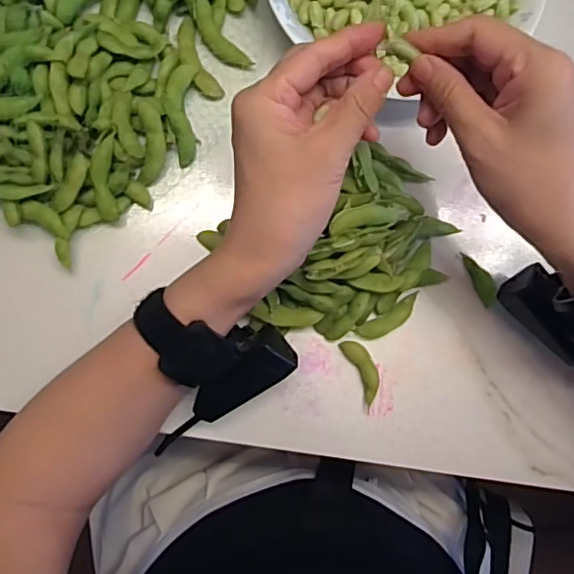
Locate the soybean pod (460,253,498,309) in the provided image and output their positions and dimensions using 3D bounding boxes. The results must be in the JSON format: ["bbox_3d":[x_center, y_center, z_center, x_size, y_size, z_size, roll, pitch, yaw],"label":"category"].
[{"bbox_3d":[0.138,-0.005,0.408,0.013,0.004,0.041,-23,91,34],"label":"soybean pod"}]

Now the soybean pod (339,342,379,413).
[{"bbox_3d":[0.054,0.059,0.399,0.018,0.010,0.049,-22,87,-6],"label":"soybean pod"}]

